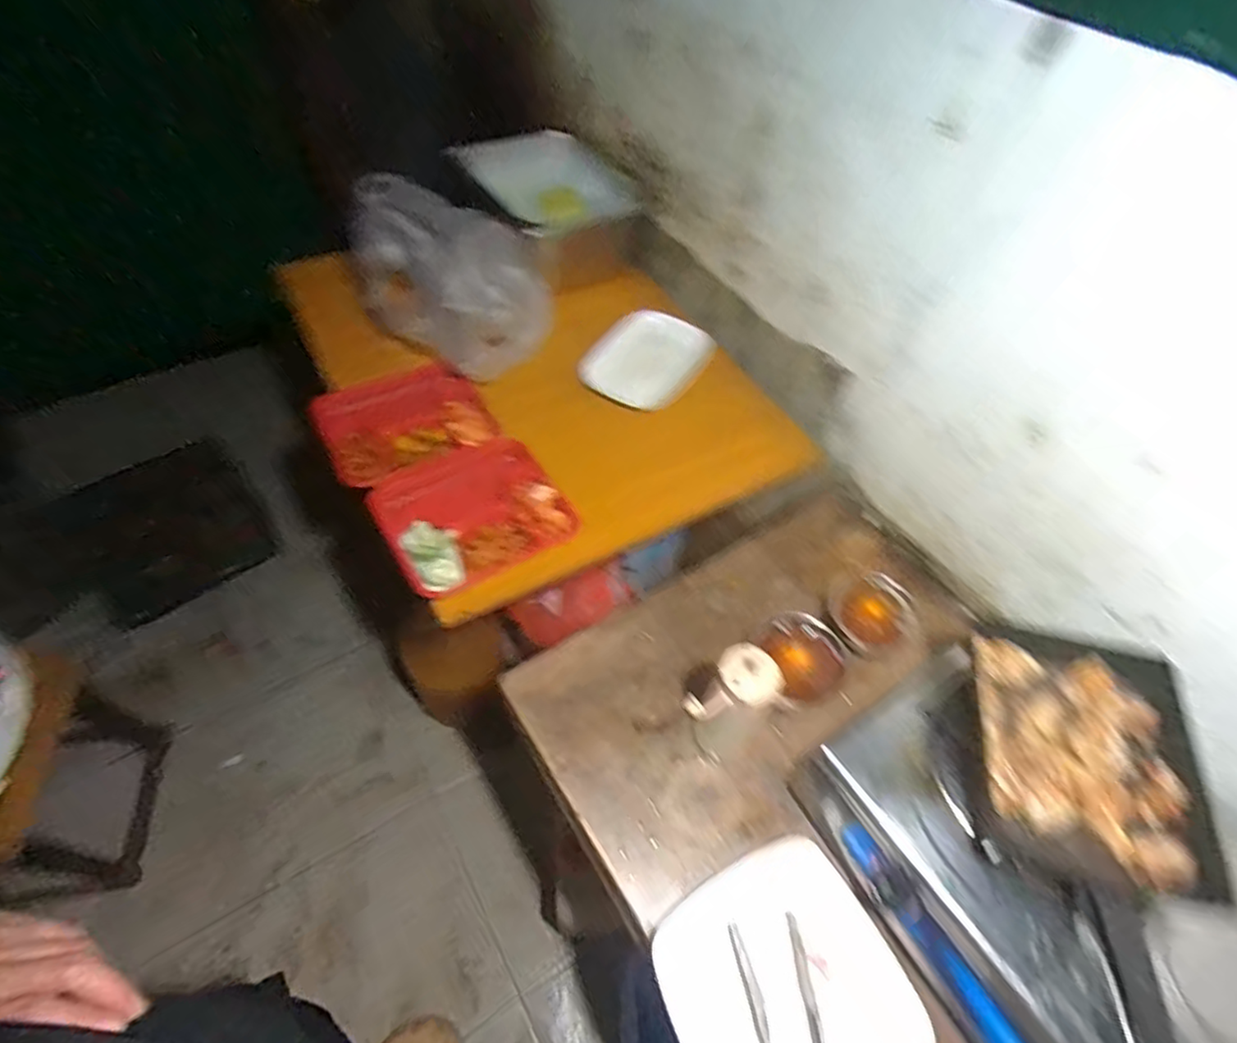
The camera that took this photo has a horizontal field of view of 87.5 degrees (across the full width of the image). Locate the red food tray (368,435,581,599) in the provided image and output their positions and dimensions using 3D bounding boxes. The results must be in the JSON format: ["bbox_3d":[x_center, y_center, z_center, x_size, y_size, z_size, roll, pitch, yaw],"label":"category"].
[{"bbox_3d":[-0.190,-0.009,0.856,0.222,0.050,0.197,-28,58,-20],"label":"red food tray"}]

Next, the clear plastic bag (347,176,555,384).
[{"bbox_3d":[-0.250,-0.372,0.957,0.247,0.237,0.168,31,57,17],"label":"clear plastic bag"}]

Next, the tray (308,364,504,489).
[{"bbox_3d":[-0.306,-0.149,0.926,0.227,0.036,0.189,-21,58,-19],"label":"tray"}]

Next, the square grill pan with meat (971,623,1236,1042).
[{"bbox_3d":[0.446,0.288,0.607,0.221,0.052,0.408,19,55,9],"label":"square grill pan with meat"}]

